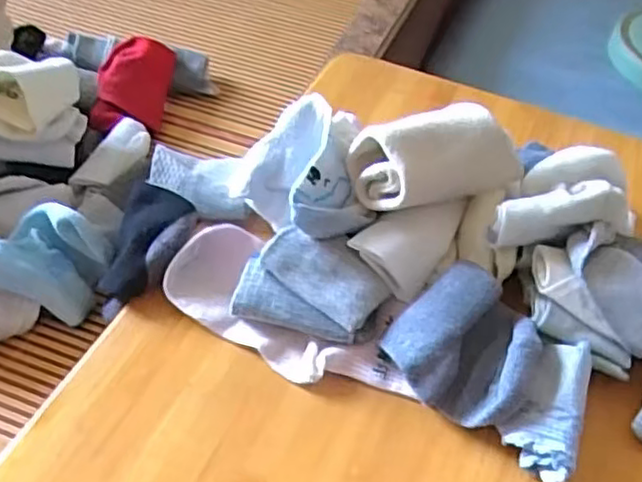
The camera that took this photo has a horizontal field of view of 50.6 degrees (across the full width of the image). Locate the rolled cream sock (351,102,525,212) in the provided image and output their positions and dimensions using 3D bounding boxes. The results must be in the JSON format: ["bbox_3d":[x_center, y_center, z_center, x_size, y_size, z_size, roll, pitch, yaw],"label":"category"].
[{"bbox_3d":[0.078,-0.055,0.451,0.107,0.053,0.053,-19,53,-20],"label":"rolled cream sock"}]

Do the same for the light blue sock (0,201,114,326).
[{"bbox_3d":[-0.191,0.019,0.488,0.061,0.061,0.068,19,50,12],"label":"light blue sock"}]

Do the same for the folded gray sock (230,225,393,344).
[{"bbox_3d":[-0.005,0.027,0.441,0.093,0.030,0.058,10,49,5],"label":"folded gray sock"}]

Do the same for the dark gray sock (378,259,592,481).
[{"bbox_3d":[0.106,0.073,0.413,0.123,0.037,0.084,30,53,20],"label":"dark gray sock"}]

